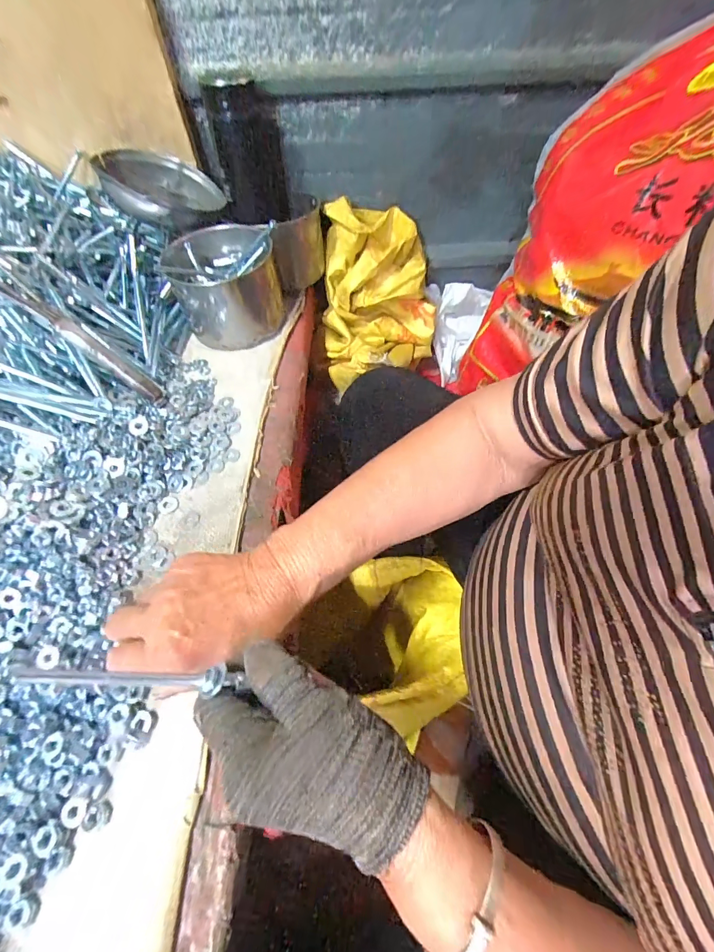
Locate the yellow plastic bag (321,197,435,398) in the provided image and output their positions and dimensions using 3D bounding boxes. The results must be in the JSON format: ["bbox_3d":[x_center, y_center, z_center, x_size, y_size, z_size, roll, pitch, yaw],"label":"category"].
[{"bbox_3d":[0.030,-0.266,0.594,0.183,0.187,0.229,-3,53,1],"label":"yellow plastic bag"}]

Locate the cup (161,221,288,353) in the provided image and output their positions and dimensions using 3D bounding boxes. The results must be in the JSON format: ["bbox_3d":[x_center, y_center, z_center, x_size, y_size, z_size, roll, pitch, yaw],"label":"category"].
[{"bbox_3d":[-0.165,-0.241,0.509,0.132,0.106,0.115,-7,53,-2],"label":"cup"}]

